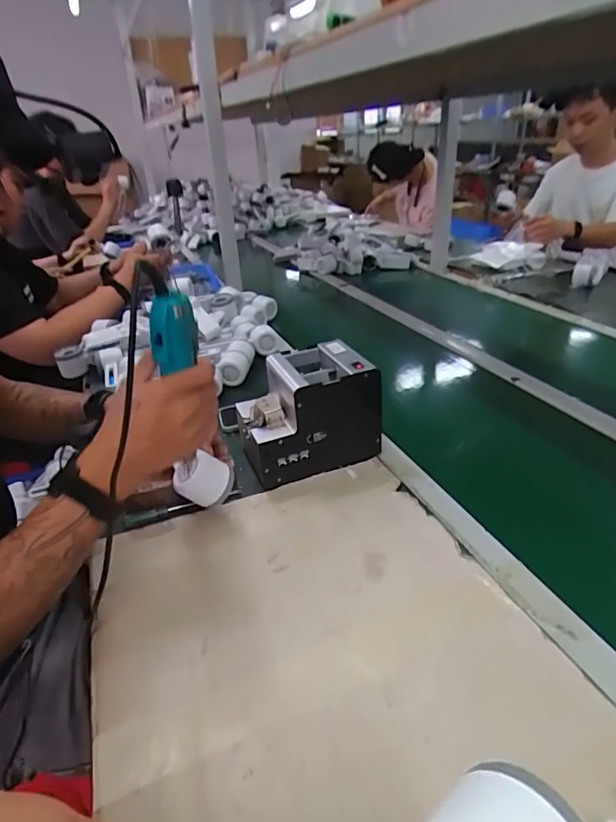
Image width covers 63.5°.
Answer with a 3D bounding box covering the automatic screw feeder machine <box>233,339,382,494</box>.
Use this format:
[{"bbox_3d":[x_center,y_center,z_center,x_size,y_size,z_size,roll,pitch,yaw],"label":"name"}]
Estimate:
[{"bbox_3d":[-0.003,0.003,0.726,0.181,0.154,0.126,-14,30,-14],"label":"automatic screw feeder machine"}]

